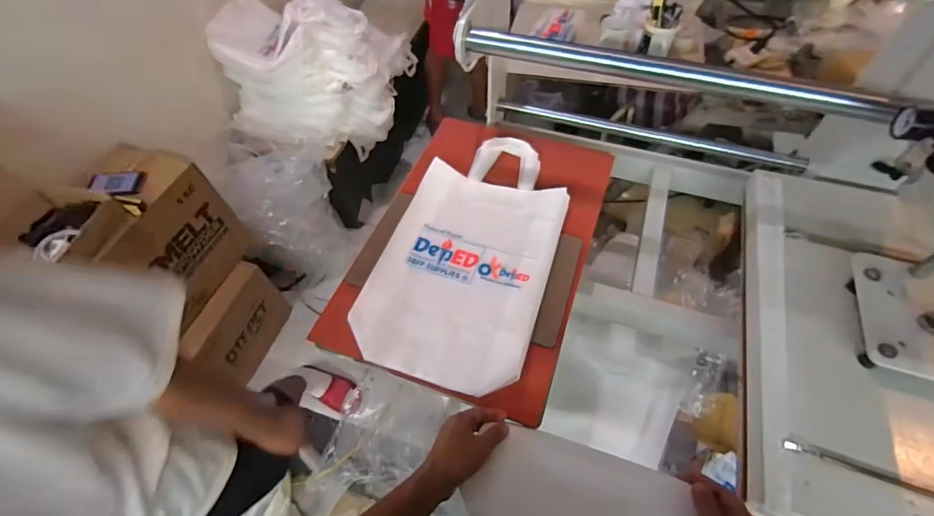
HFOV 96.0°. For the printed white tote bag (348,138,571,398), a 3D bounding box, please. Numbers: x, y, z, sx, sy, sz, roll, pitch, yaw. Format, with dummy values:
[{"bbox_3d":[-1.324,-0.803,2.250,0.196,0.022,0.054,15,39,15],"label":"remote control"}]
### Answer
[{"bbox_3d":[0.014,-0.036,0.786,0.293,0.031,0.540,15,59,12],"label":"printed white tote bag"}]

